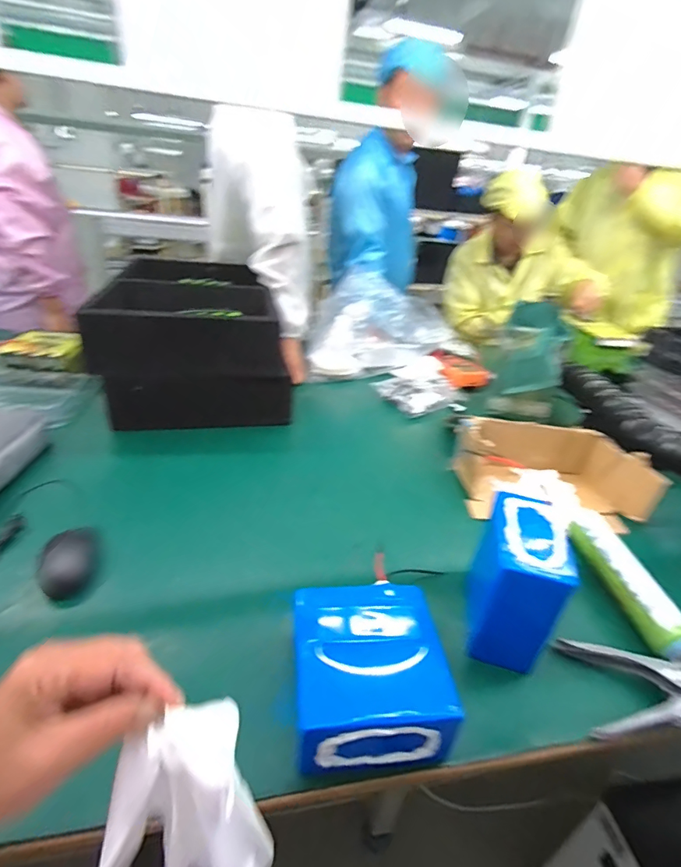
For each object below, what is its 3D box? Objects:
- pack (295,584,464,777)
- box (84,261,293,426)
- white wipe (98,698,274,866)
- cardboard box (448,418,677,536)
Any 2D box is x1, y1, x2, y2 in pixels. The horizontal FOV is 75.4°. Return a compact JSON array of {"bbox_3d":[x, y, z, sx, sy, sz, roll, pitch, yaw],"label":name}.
[{"bbox_3d":[0.023,0.244,0.450,0.143,0.094,0.152,1,30,-11],"label":"pack"},{"bbox_3d":[-0.374,-0.237,1.079,0.373,0.243,0.535,-6,32,-21],"label":"box"},{"bbox_3d":[-0.085,0.225,0.259,0.083,0.129,0.067,9,29,3],"label":"white wipe"},{"bbox_3d":[0.375,0.069,0.809,0.289,0.105,0.192,5,29,-4],"label":"cardboard box"}]

